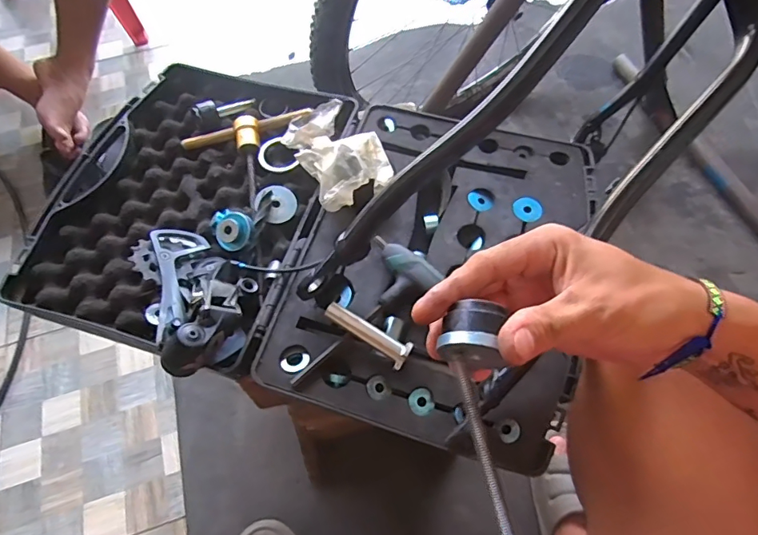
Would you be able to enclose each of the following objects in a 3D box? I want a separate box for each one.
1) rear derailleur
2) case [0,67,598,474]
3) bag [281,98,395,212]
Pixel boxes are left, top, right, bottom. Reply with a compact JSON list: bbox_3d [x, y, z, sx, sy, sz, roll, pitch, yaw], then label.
[{"bbox_3d":[-0.158,0.026,0.415,0.090,0.070,0.159,-31,47,-13],"label":"rear derailleur"},{"bbox_3d":[-0.065,-0.055,0.448,0.504,0.072,0.326,14,63,10],"label":"case"},{"bbox_3d":[-0.044,-0.125,0.487,0.087,0.034,0.145,-26,64,-11],"label":"bag"}]

